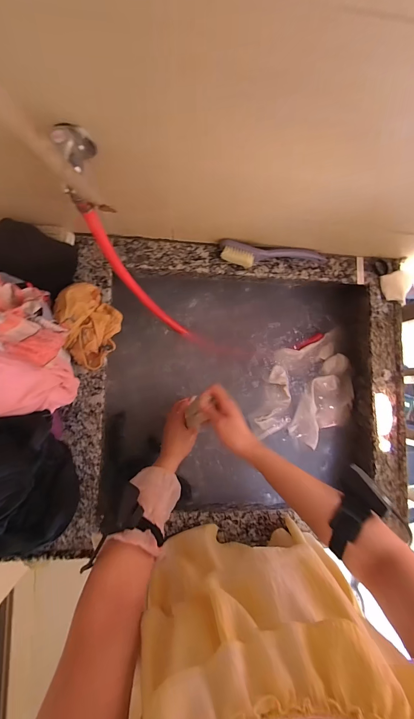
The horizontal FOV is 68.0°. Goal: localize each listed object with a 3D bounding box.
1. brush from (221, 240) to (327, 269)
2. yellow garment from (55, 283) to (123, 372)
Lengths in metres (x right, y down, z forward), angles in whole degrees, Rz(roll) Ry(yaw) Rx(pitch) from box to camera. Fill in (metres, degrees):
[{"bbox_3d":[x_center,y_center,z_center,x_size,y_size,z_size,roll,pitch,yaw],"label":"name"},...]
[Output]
[{"bbox_3d":[0.139,-0.208,0.622,0.222,0.043,0.048,1,85,-5],"label":"brush"},{"bbox_3d":[-0.202,-0.061,0.536,0.096,0.074,0.143,-7,86,-6],"label":"yellow garment"}]

